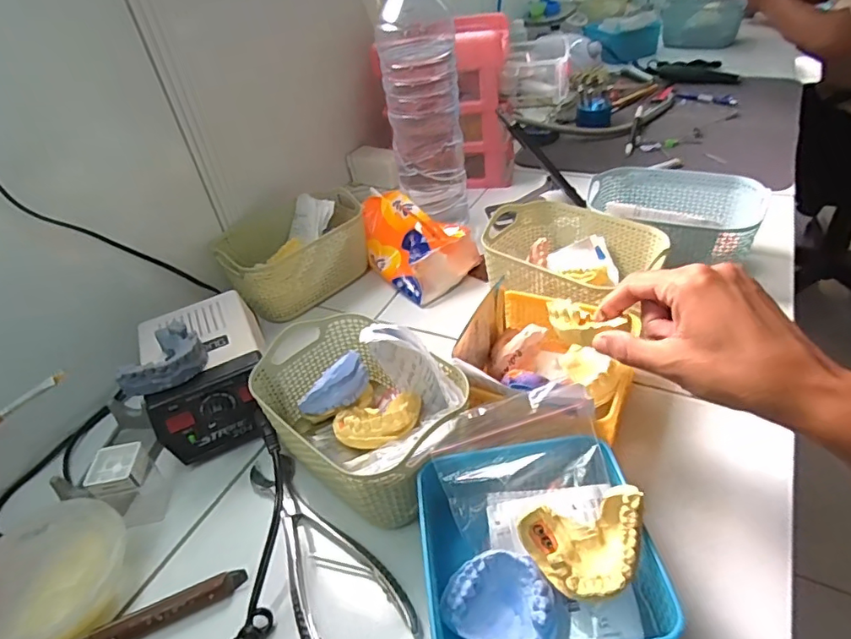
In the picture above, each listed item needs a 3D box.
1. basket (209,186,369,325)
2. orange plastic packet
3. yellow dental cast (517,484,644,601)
[{"bbox_3d":[-0.154,-0.085,0.634,0.110,0.087,0.169,23,49,33],"label":"basket"},{"bbox_3d":[-0.024,-0.097,0.642,0.092,0.070,0.155,-35,46,-29],"label":"orange plastic packet"},{"bbox_3d":[0.096,0.130,0.307,0.070,0.025,0.051,-23,63,12],"label":"yellow dental cast"}]

